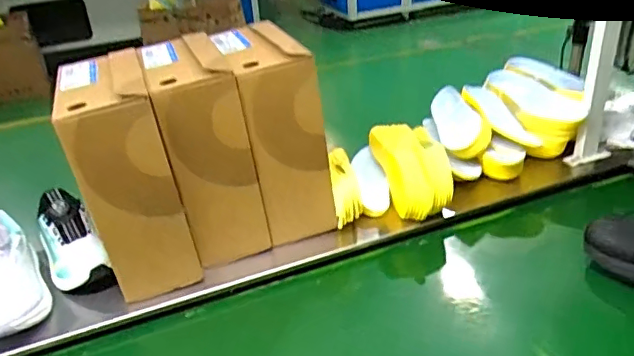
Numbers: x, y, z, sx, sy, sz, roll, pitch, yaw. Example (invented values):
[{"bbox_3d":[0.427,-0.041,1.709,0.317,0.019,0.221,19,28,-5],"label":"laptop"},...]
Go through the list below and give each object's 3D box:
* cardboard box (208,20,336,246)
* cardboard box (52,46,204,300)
[{"bbox_3d":[-0.079,-0.083,0.933,0.130,0.289,0.235,-13,31,-15],"label":"cardboard box"},{"bbox_3d":[-0.287,-0.007,0.837,0.129,0.292,0.215,-17,32,-21],"label":"cardboard box"}]

